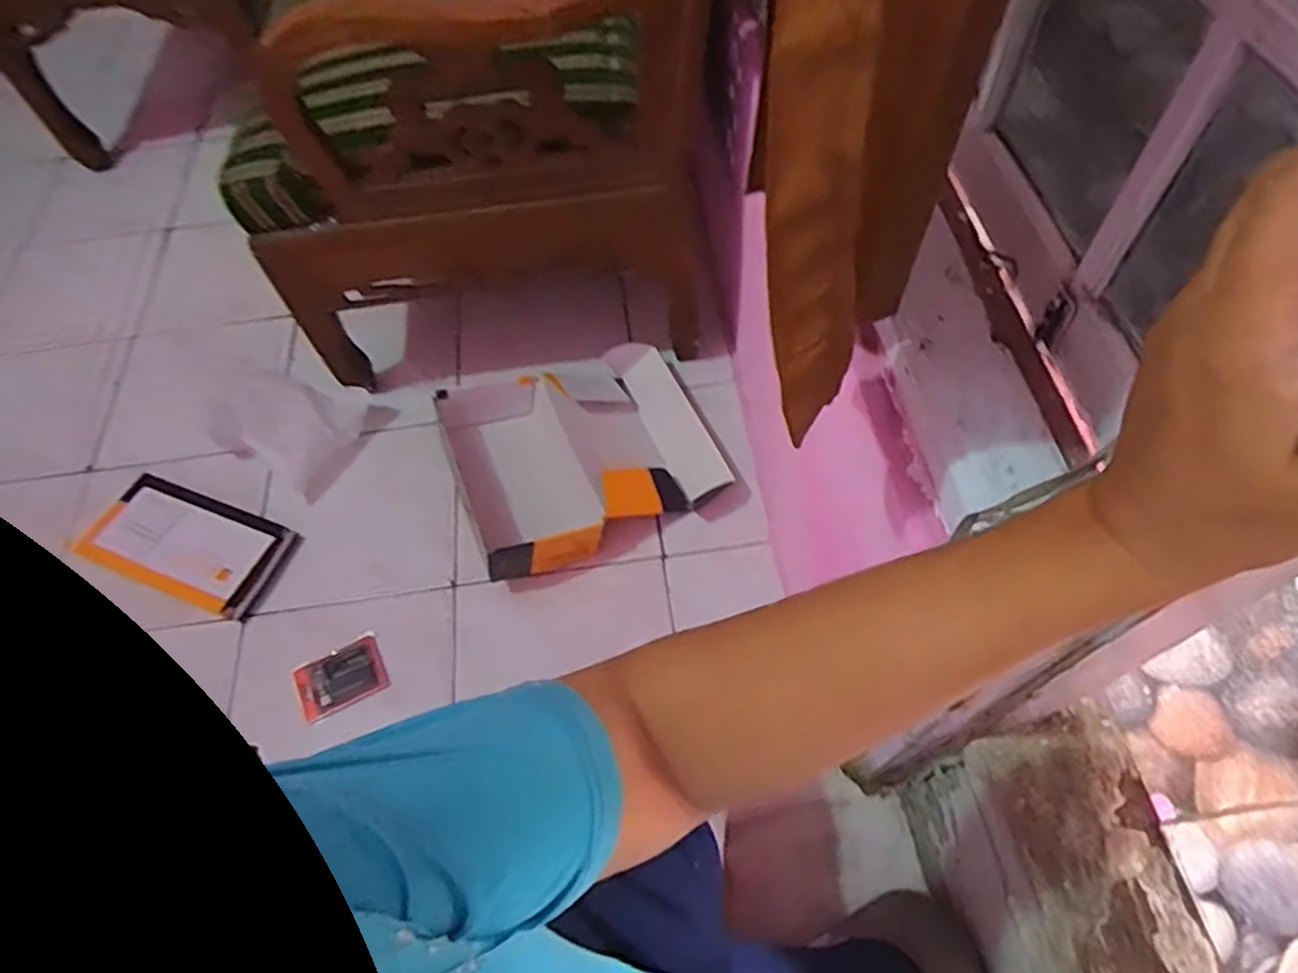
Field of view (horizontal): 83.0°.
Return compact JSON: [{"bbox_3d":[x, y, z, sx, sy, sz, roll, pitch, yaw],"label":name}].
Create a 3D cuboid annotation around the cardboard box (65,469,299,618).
[{"bbox_3d":[-0.705,0.088,1.118,0.309,0.050,0.150,18,61,13],"label":"cardboard box"}]

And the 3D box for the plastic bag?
[{"bbox_3d":[-0.590,-0.121,1.210,0.255,0.090,0.198,28,64,18],"label":"plastic bag"}]

